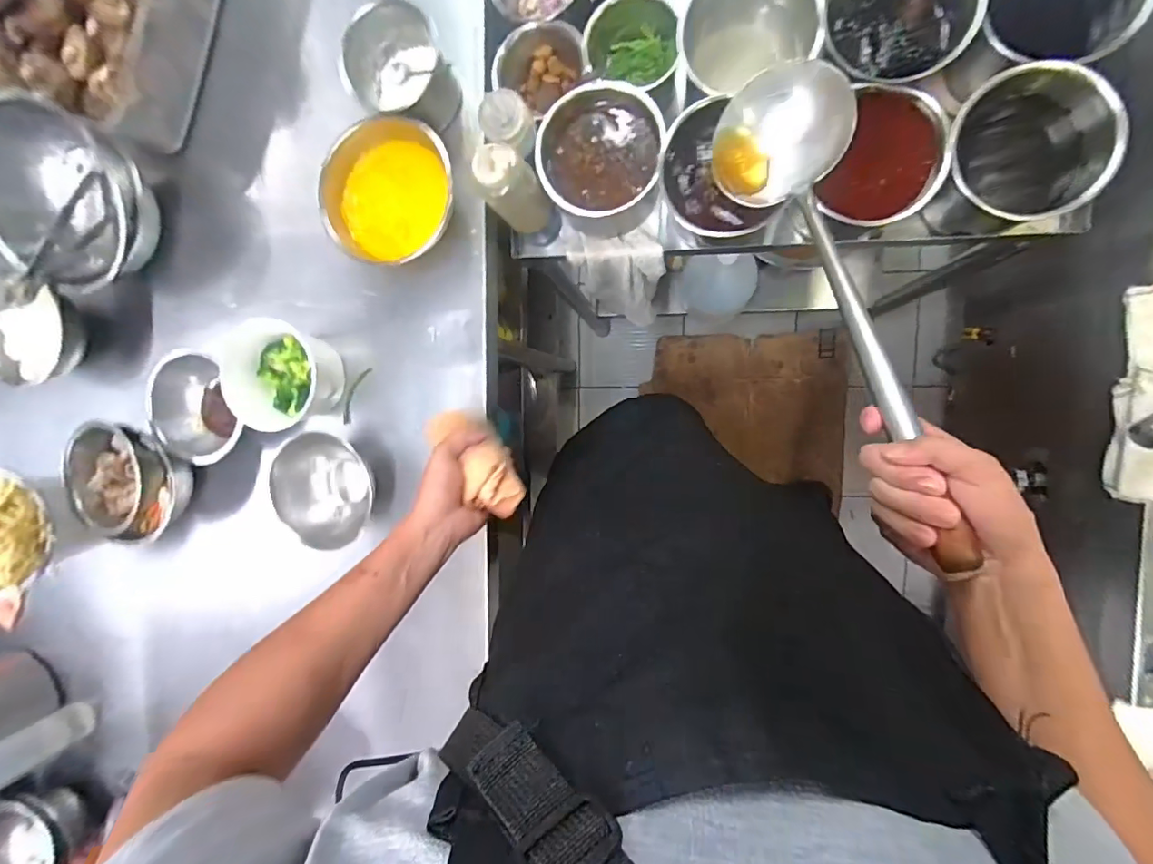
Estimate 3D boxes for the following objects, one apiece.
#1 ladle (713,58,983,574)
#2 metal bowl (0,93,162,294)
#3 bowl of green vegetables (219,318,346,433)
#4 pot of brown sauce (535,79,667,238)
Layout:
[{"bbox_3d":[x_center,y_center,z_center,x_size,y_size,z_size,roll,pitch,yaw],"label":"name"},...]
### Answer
[{"bbox_3d":[0.228,-0.130,0.457,0.121,0.094,0.498,-8,65,9],"label":"ladle"},{"bbox_3d":[-0.677,-0.306,0.673,0.224,0.091,0.210,1,94,8],"label":"metal bowl"},{"bbox_3d":[-0.397,-0.075,0.692,0.138,0.085,0.138,1,94,8],"label":"bowl of green vegetables"},{"bbox_3d":[0.033,-0.344,0.649,0.150,0.091,0.151,1,94,8],"label":"pot of brown sauce"}]

